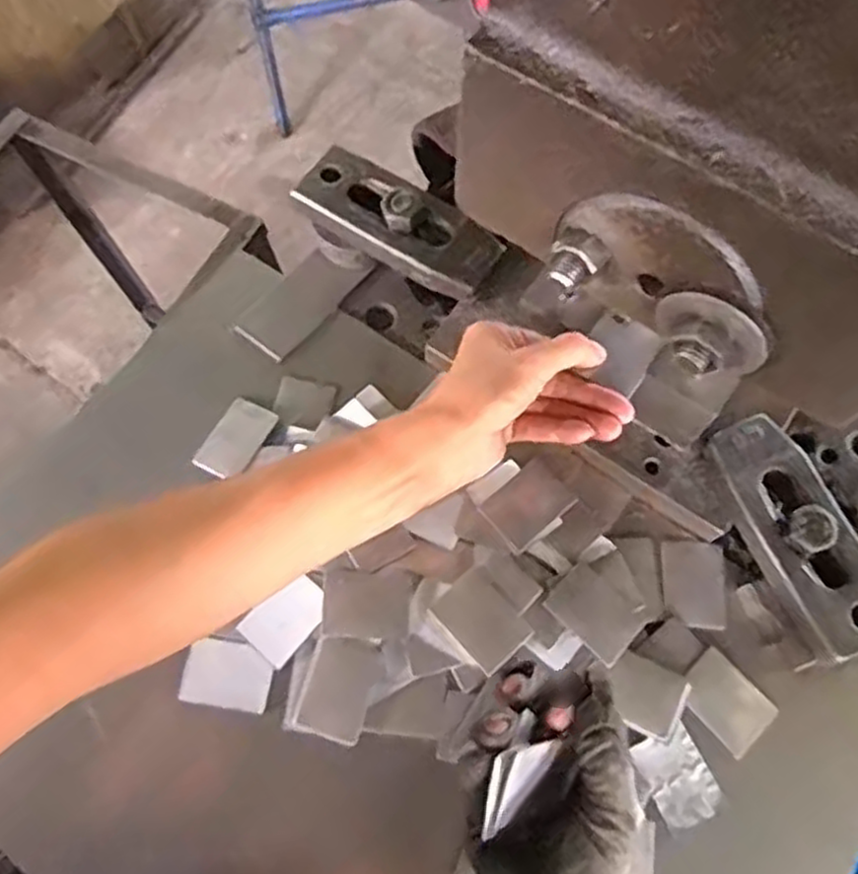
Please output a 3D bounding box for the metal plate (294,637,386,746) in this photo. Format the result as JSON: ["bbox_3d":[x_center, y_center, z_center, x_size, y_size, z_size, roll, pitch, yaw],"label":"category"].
[{"bbox_3d":[-0.047,0.133,0.405,0.036,0.008,0.051,20,71,8],"label":"metal plate"}]

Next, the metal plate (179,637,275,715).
[{"bbox_3d":[-0.109,0.128,0.411,0.047,0.004,0.034,8,69,4],"label":"metal plate"}]

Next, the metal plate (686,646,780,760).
[{"bbox_3d":[0.159,0.142,0.409,0.034,0.006,0.047,-46,64,6],"label":"metal plate"}]

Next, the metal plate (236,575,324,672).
[{"bbox_3d":[-0.078,0.099,0.417,0.032,0.004,0.046,41,87,20],"label":"metal plate"}]

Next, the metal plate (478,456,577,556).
[{"bbox_3d":[0.058,0.038,0.437,0.051,0.007,0.035,-38,65,-19],"label":"metal plate"}]

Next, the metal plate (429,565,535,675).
[{"bbox_3d":[0.029,0.100,0.416,0.036,0.006,0.048,-40,74,-13],"label":"metal plate"}]

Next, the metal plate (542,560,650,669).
[{"bbox_3d":[0.092,0.097,0.419,0.049,0.004,0.036,43,66,9],"label":"metal plate"}]

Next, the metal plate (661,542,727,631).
[{"bbox_3d":[0.152,0.085,0.434,0.034,0.009,0.047,1,77,5],"label":"metal plate"}]

